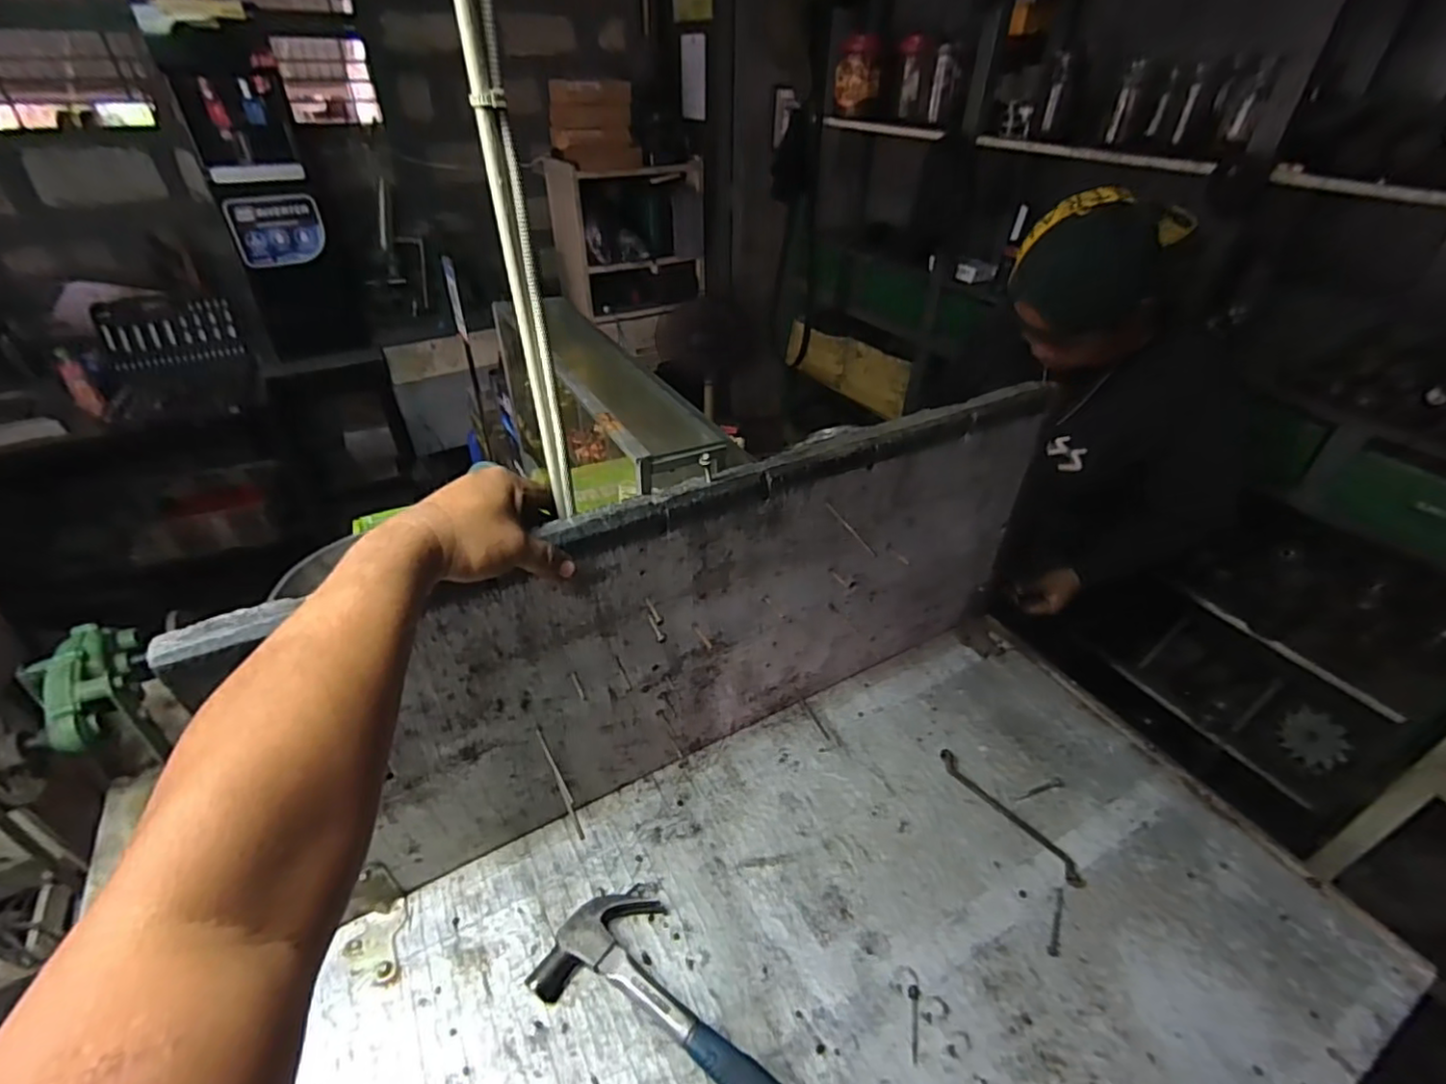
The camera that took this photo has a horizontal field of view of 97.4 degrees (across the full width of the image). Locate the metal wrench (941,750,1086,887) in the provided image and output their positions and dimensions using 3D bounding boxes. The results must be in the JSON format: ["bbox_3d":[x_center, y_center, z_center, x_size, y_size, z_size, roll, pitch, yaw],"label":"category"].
[{"bbox_3d":[0.334,0.319,0.746,0.024,0.012,0.191,-25,46,-28],"label":"metal wrench"}]

